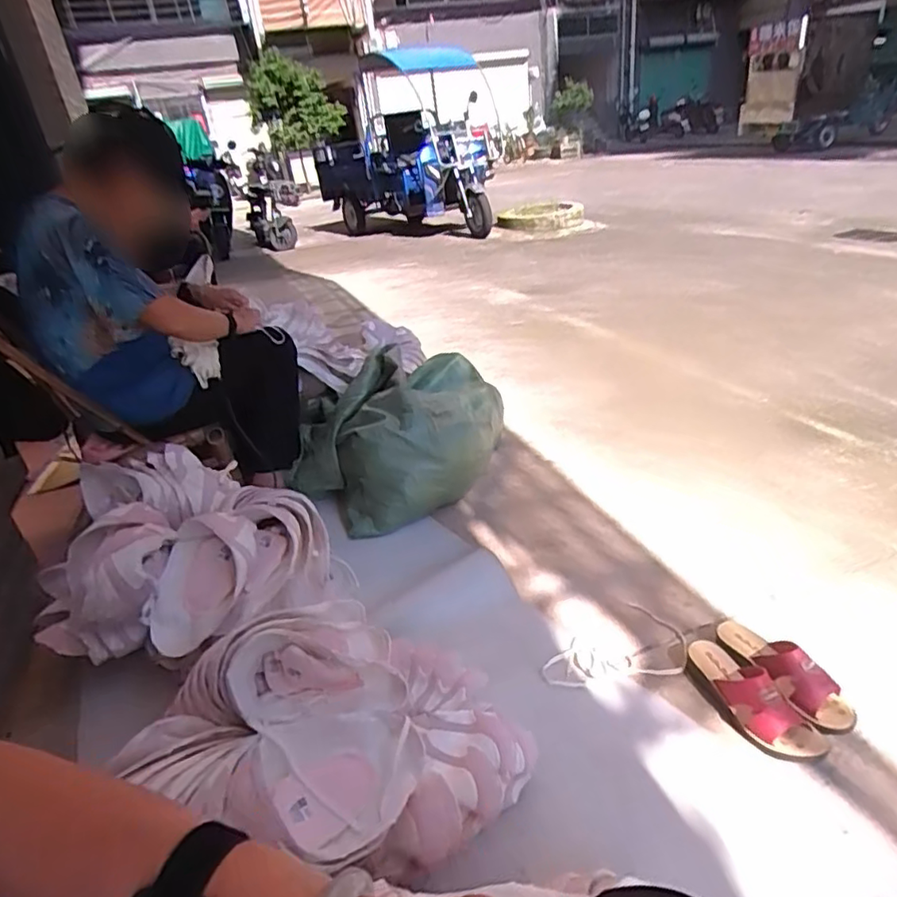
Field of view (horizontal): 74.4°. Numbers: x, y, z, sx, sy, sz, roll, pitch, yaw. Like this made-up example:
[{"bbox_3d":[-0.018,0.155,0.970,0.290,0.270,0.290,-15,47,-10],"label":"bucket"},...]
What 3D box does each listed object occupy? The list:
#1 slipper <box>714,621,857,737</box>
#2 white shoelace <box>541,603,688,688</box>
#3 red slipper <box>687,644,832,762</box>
[{"bbox_3d":[0.535,0.347,0.951,0.078,0.068,0.230,-14,30,-18],"label":"slipper"},{"bbox_3d":[0.300,0.362,1.030,0.269,0.011,0.156,-20,32,-28],"label":"white shoelace"},{"bbox_3d":[0.461,0.374,0.910,0.089,0.080,0.224,-17,31,-23],"label":"red slipper"}]

